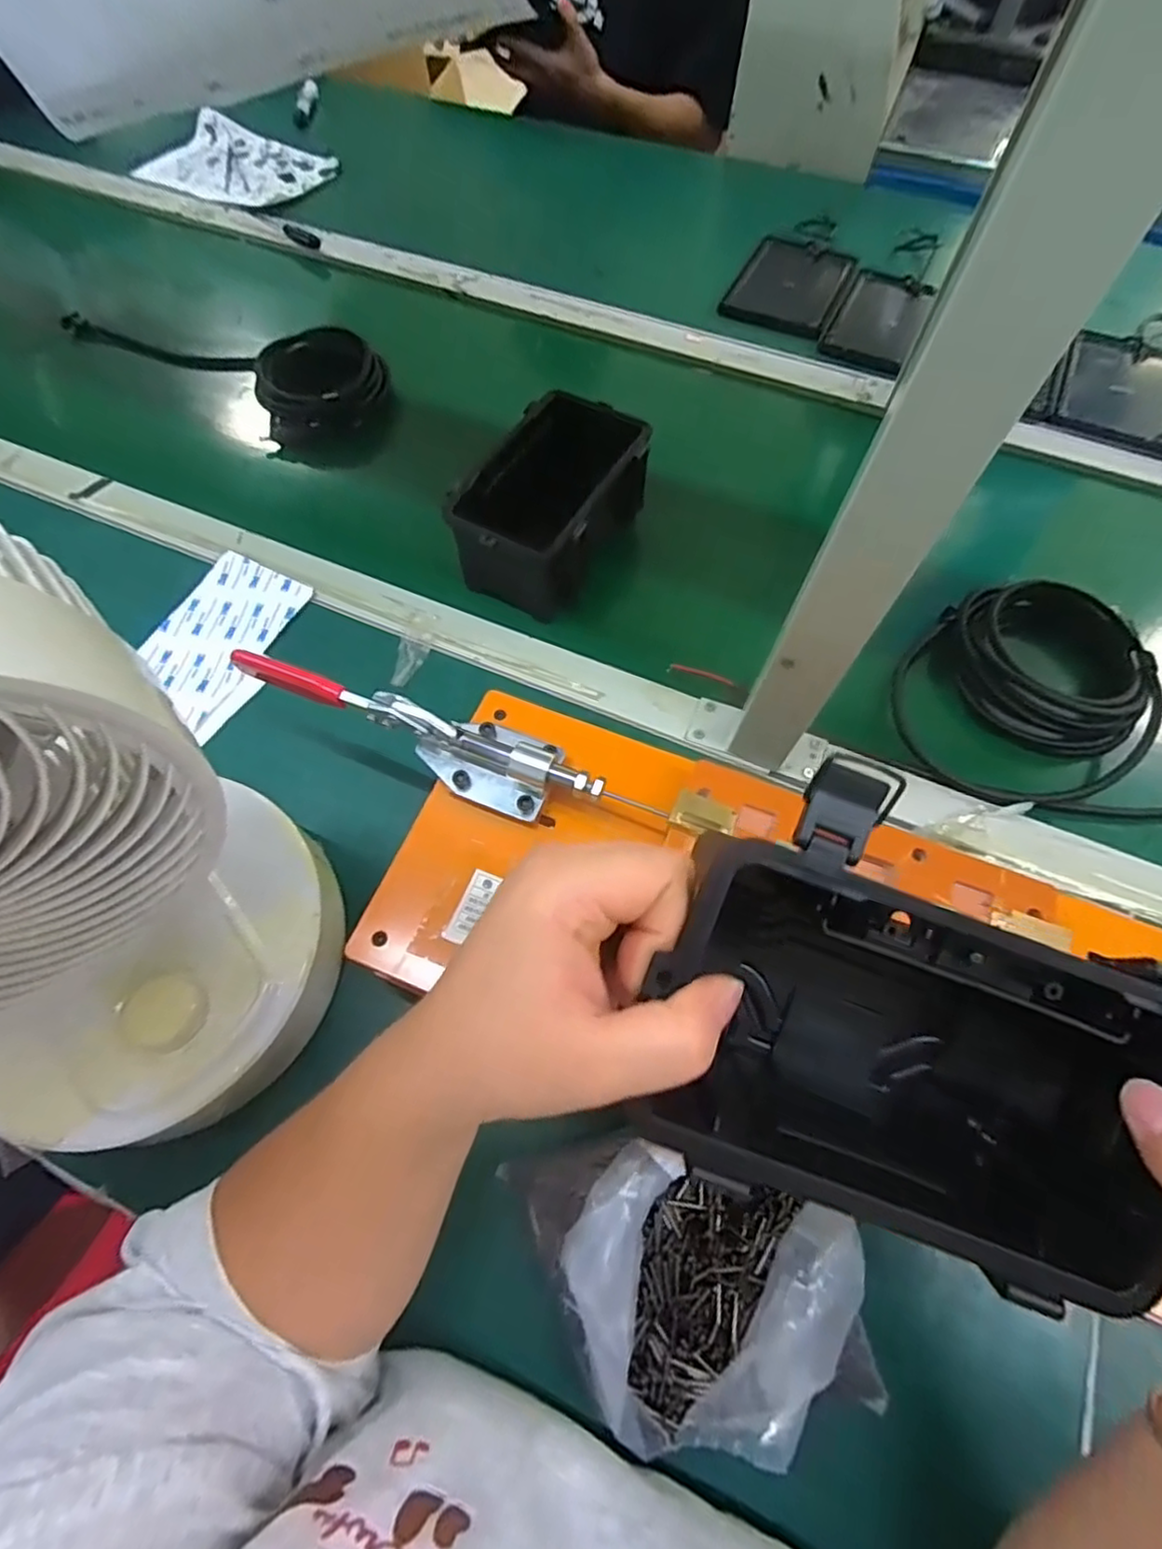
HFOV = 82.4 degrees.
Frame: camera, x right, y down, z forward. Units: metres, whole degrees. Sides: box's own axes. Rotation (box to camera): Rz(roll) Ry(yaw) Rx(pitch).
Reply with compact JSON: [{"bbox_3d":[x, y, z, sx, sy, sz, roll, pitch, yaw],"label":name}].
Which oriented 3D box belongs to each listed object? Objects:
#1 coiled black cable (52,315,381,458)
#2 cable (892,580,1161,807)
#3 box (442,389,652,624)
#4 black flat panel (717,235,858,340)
[{"bbox_3d":[-0.370,-0.452,0.712,0.374,0.070,0.148,34,68,15],"label":"coiled black cable"},{"bbox_3d":[0.333,-0.064,0.503,0.198,0.034,0.171,-27,67,-13],"label":"cable"},{"bbox_3d":[-0.023,-0.222,0.544,0.108,0.088,0.164,25,66,11],"label":"box"},{"bbox_3d":[0.237,-0.558,0.751,0.120,0.010,0.160,23,66,10],"label":"black flat panel"}]

